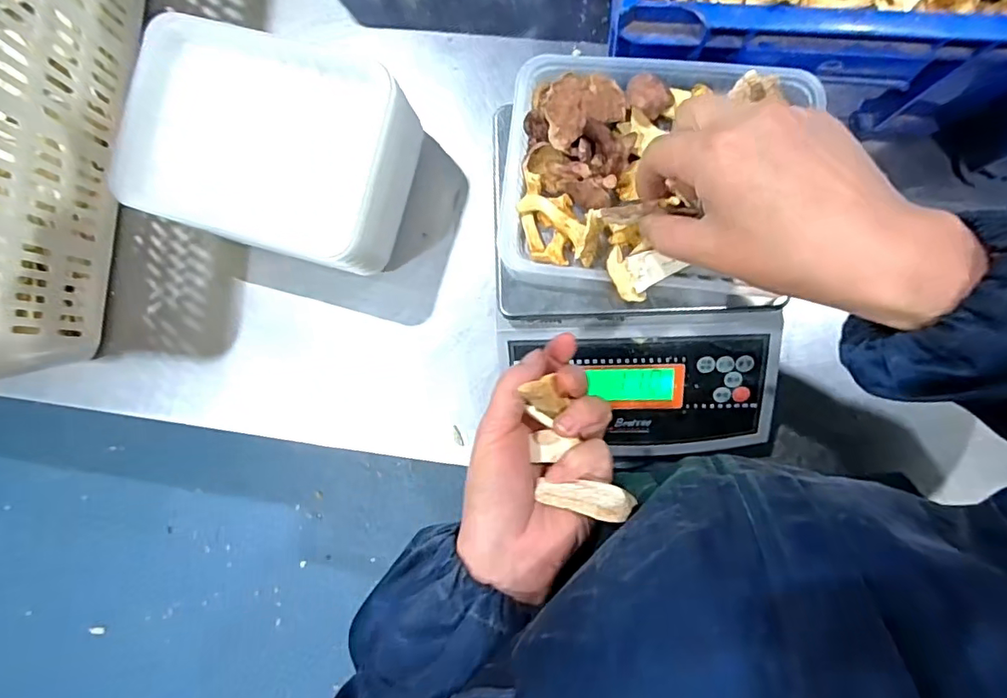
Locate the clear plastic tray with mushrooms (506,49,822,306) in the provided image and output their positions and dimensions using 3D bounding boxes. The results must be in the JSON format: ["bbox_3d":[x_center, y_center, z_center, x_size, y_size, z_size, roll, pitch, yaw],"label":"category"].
[{"bbox_3d":[0.087,-0.103,0.313,0.173,0.042,0.140,9,88,7],"label":"clear plastic tray with mushrooms"}]

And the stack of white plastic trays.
[{"bbox_3d":[-0.163,-0.142,0.396,0.175,0.089,0.135,16,89,7],"label":"stack of white plastic trays"}]

